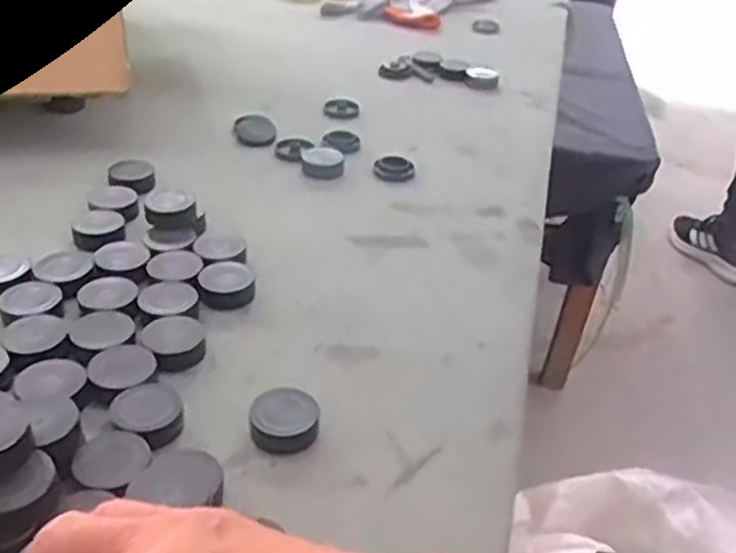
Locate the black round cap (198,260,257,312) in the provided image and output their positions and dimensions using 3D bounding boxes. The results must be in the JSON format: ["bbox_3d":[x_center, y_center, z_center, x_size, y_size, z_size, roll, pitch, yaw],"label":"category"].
[{"bbox_3d":[-0.084,0.006,0.458,0.033,0.015,0.033,4,34,-2],"label":"black round cap"}]

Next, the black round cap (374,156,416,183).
[{"bbox_3d":[0.021,-0.085,0.606,0.033,0.008,0.031,4,34,-2],"label":"black round cap"}]

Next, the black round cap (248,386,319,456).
[{"bbox_3d":[-0.040,0.069,0.370,0.032,0.013,0.032,4,34,-2],"label":"black round cap"}]

